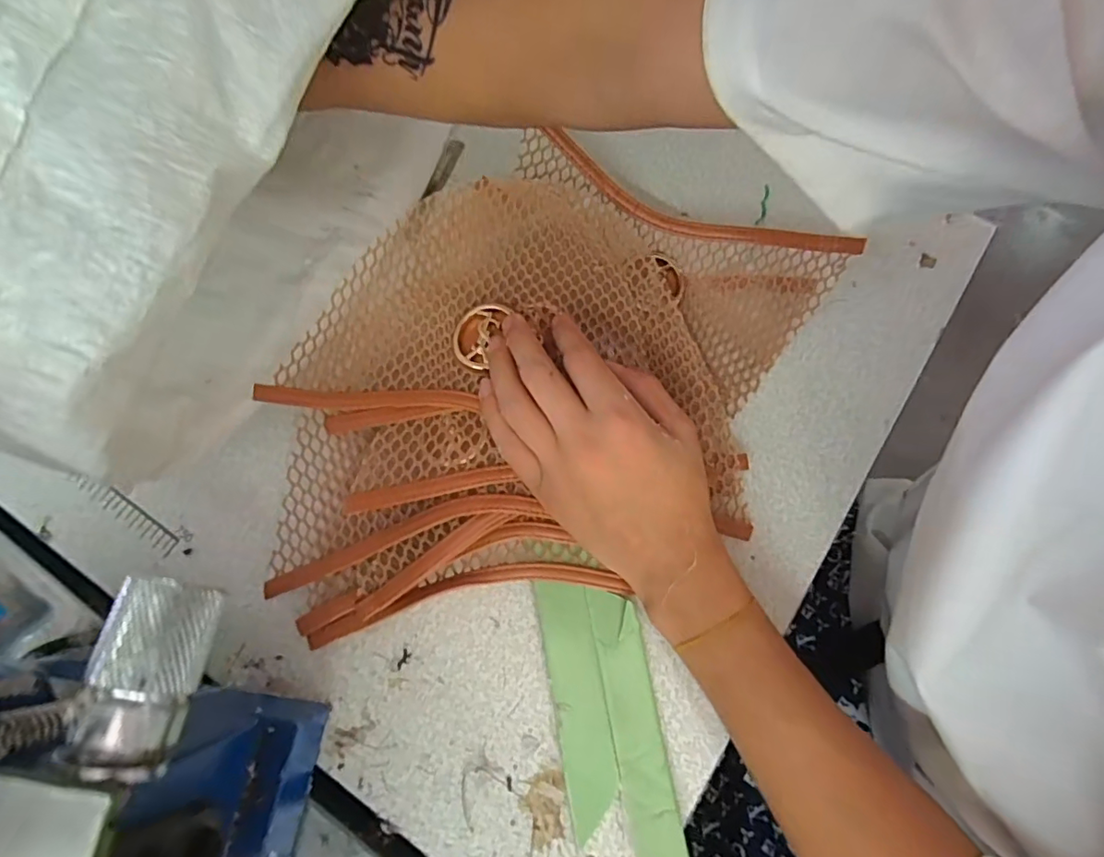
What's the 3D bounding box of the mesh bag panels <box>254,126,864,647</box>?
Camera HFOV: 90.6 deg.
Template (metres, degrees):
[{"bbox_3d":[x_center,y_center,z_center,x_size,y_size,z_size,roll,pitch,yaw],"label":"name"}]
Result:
[{"bbox_3d":[0.005,-0.043,0.326,0.339,0.055,0.260,-8,73,-3],"label":"mesh bag panels"}]

